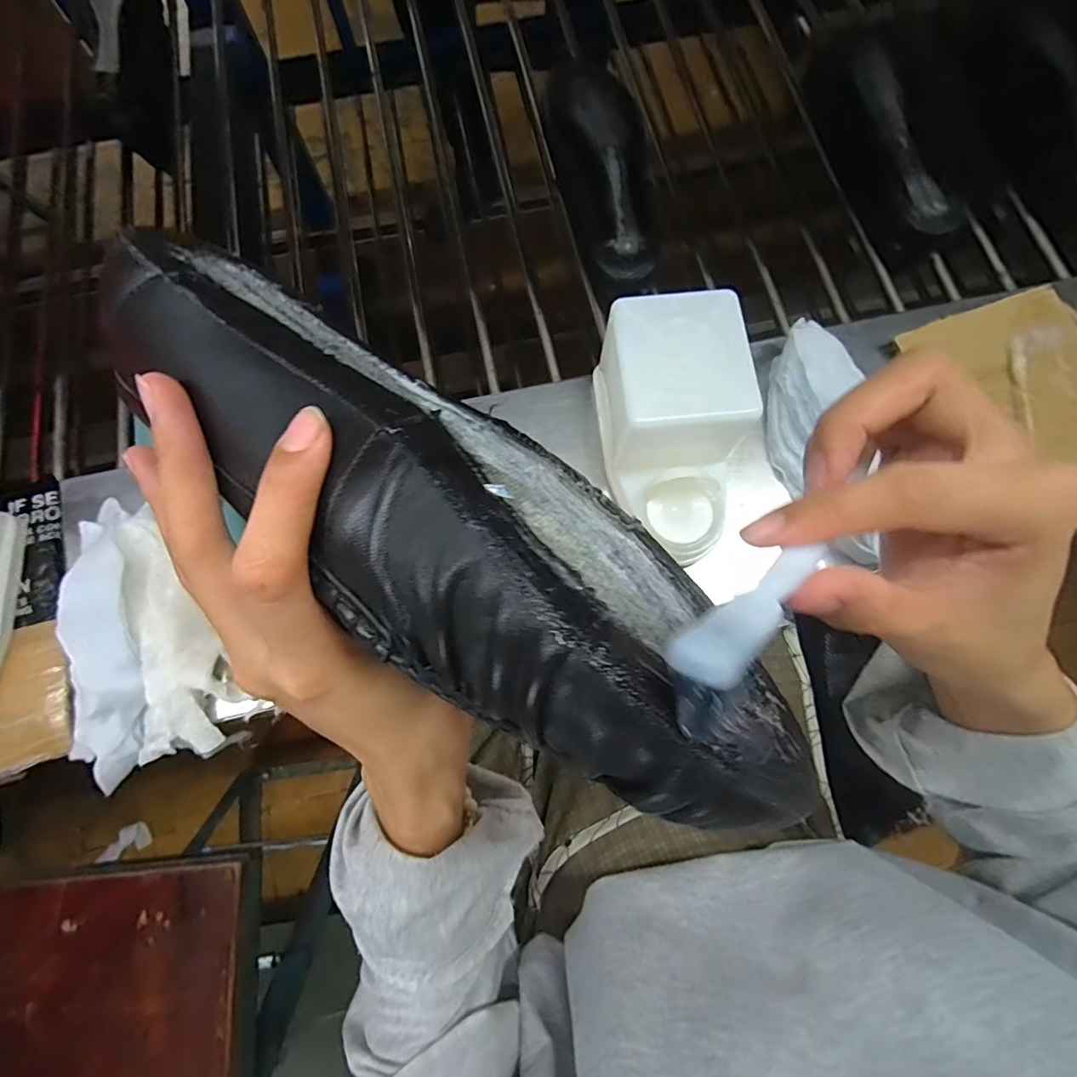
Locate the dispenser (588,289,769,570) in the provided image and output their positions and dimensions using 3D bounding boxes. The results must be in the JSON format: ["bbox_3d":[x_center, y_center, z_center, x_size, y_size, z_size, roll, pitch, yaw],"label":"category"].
[{"bbox_3d":[0.108,-0.081,0.385,0.109,0.096,0.188,-8,76,-1],"label":"dispenser"}]

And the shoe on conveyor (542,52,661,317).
[{"bbox_3d":[0.072,-0.380,0.525,0.099,0.065,0.269,-11,76,-1],"label":"shoe on conveyor"}]

